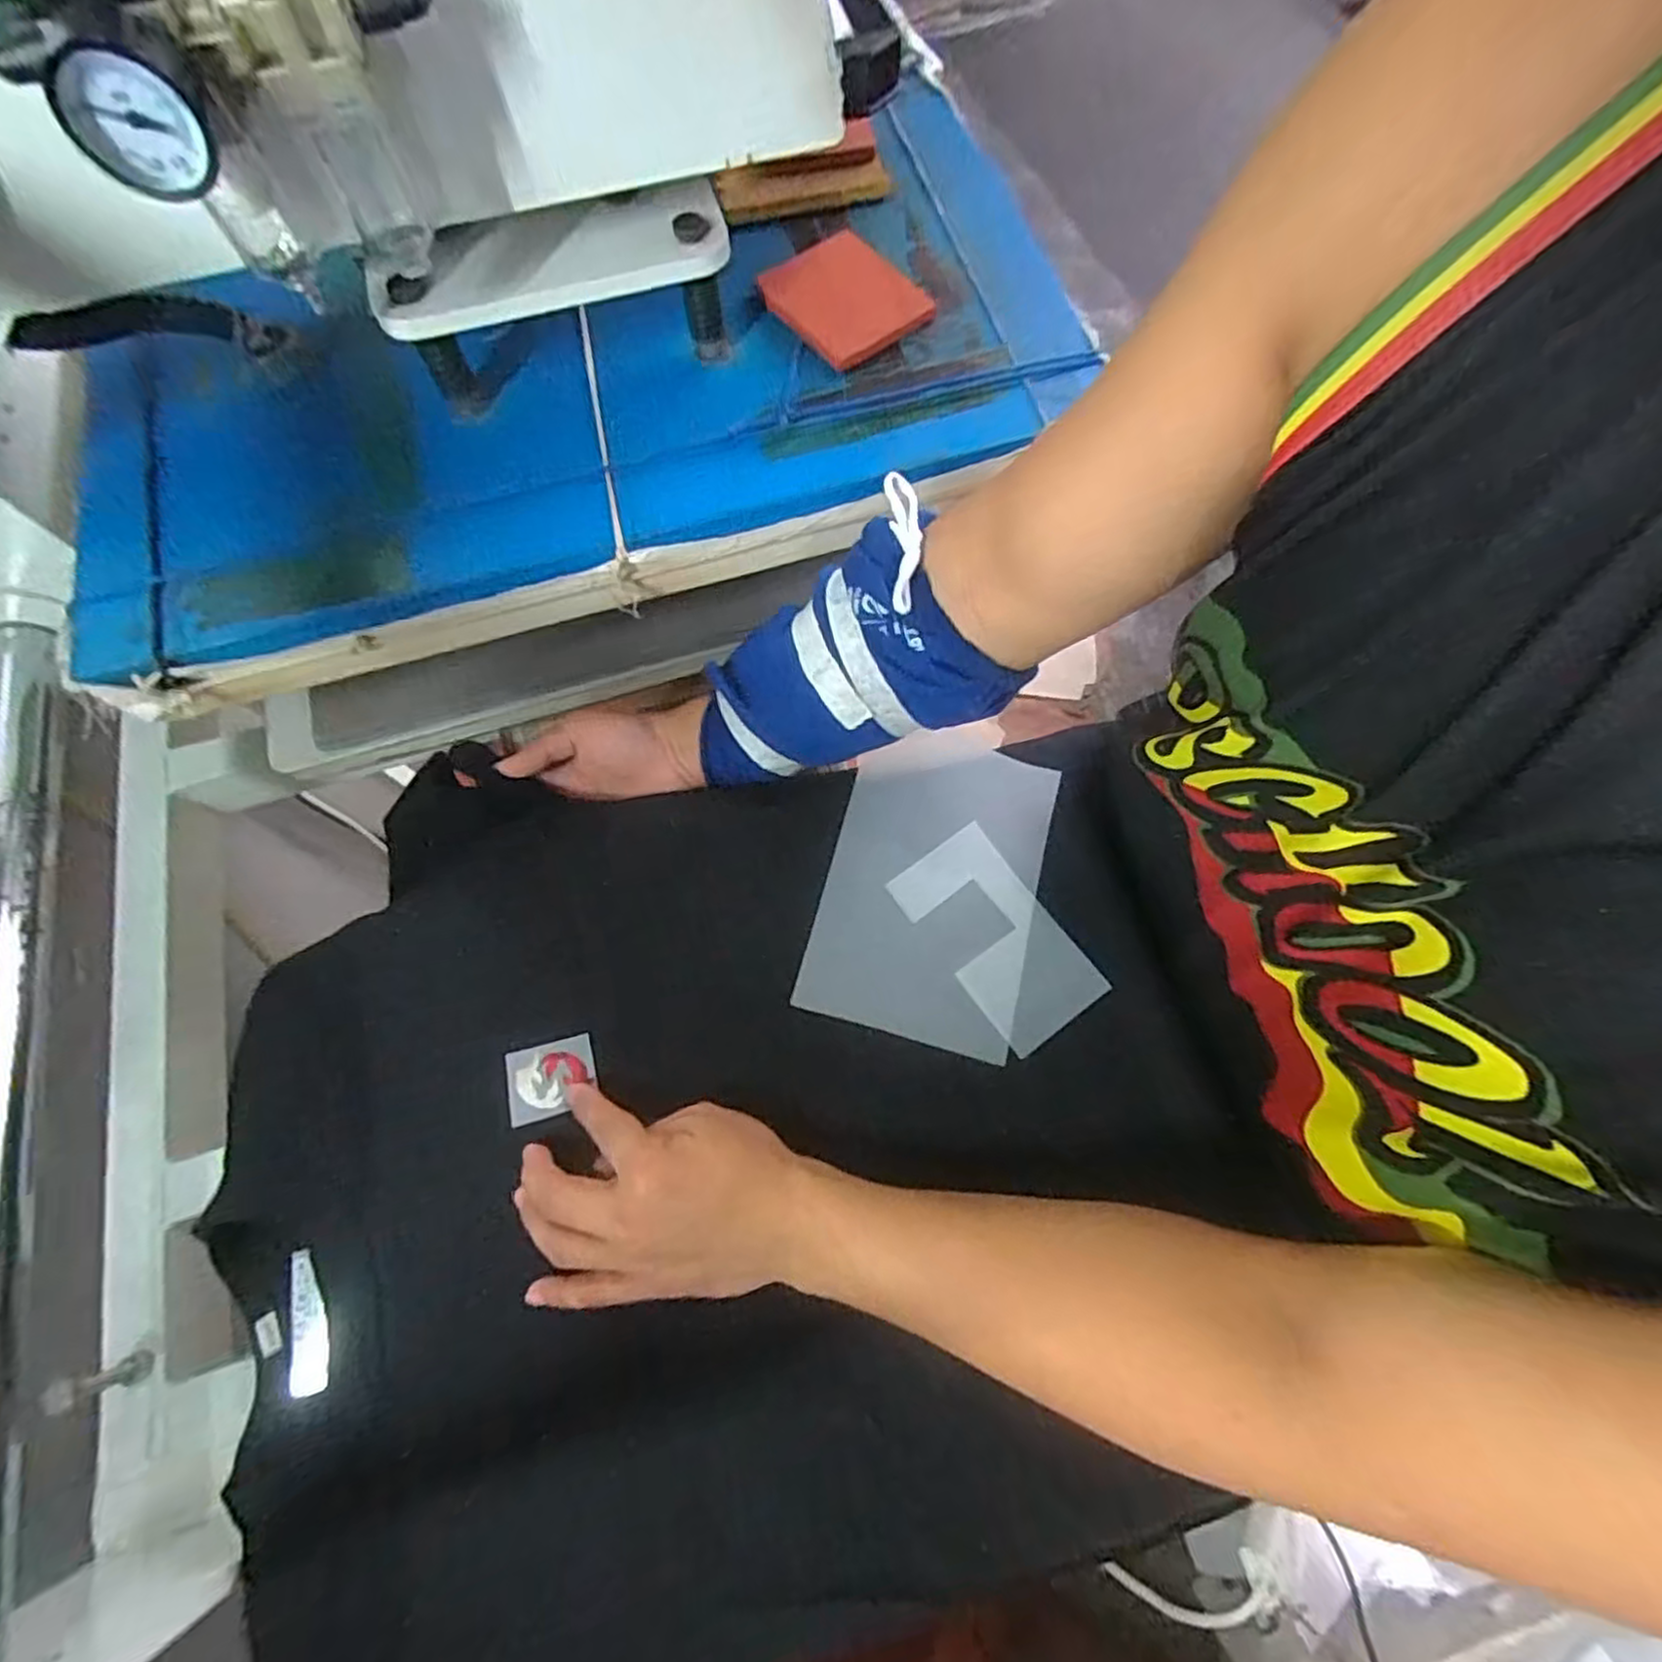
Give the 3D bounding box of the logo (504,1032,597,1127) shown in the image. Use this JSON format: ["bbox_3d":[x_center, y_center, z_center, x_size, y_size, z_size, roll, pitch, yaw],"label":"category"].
[{"bbox_3d":[-0.162,0.143,0.417,0.049,0.004,0.040,-16,71,-4],"label":"logo"}]

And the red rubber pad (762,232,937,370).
[{"bbox_3d":[0.008,-0.337,0.450,0.084,0.009,0.098,-37,73,-11],"label":"red rubber pad"}]

